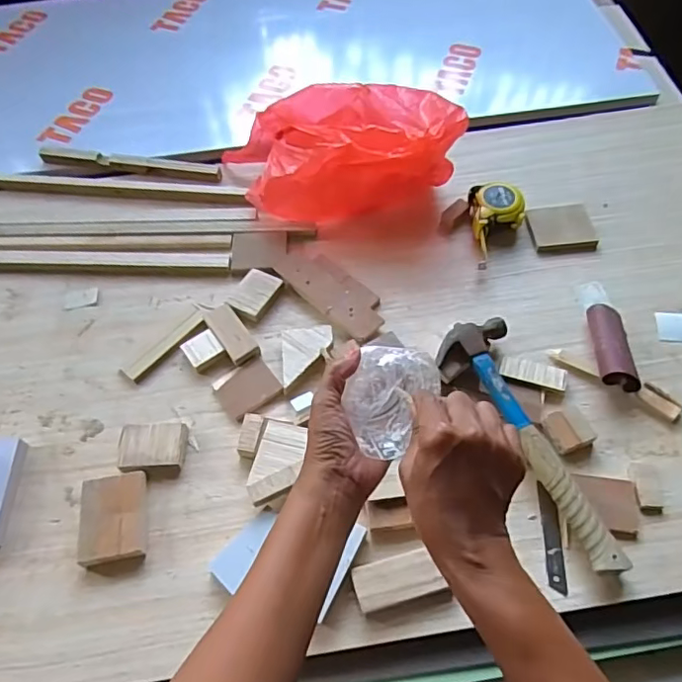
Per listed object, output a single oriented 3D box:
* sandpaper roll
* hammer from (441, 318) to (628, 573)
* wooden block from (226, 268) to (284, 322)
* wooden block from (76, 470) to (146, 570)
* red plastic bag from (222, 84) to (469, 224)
[{"bbox_3d":[0.309,0.006,0.627,0.043,0.030,0.106,6,56,6],"label":"sandpaper roll"},{"bbox_3d":[0.179,0.101,0.565,0.095,0.043,0.279,-14,56,-7],"label":"hammer"},{"bbox_3d":[-0.110,-0.059,0.700,0.051,0.019,0.067,24,60,17],"label":"wooden block"},{"bbox_3d":[-0.227,0.177,0.548,0.062,0.020,0.085,-8,56,-3],"label":"wooden block"},{"bbox_3d":[0.011,-0.260,0.753,0.280,0.117,0.154,4,56,4],"label":"red plastic bag"}]

